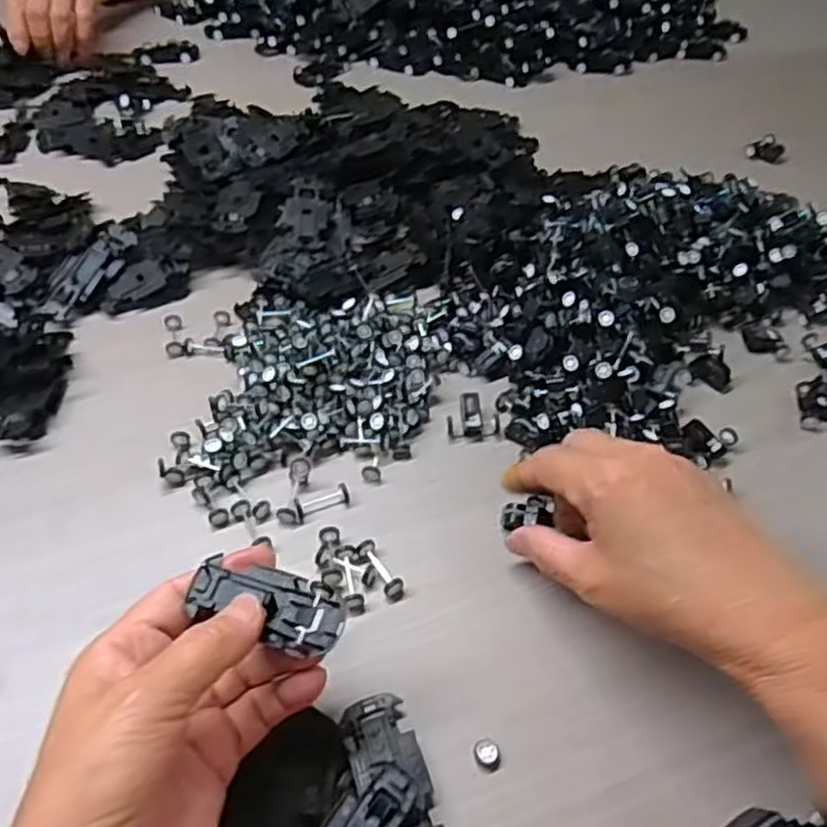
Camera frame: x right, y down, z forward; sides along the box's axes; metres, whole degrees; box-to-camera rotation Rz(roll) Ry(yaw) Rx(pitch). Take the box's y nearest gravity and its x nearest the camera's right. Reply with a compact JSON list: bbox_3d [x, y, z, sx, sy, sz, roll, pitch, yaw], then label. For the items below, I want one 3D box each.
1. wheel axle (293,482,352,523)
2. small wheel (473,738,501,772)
[{"bbox_3d":[-0.050,0.047,0.409,0.031,0.008,0.012,-21,54,-19],"label":"wheel axle"},{"bbox_3d":[0.032,0.147,0.326,0.012,0.004,0.013,2,50,-2],"label":"small wheel"}]

